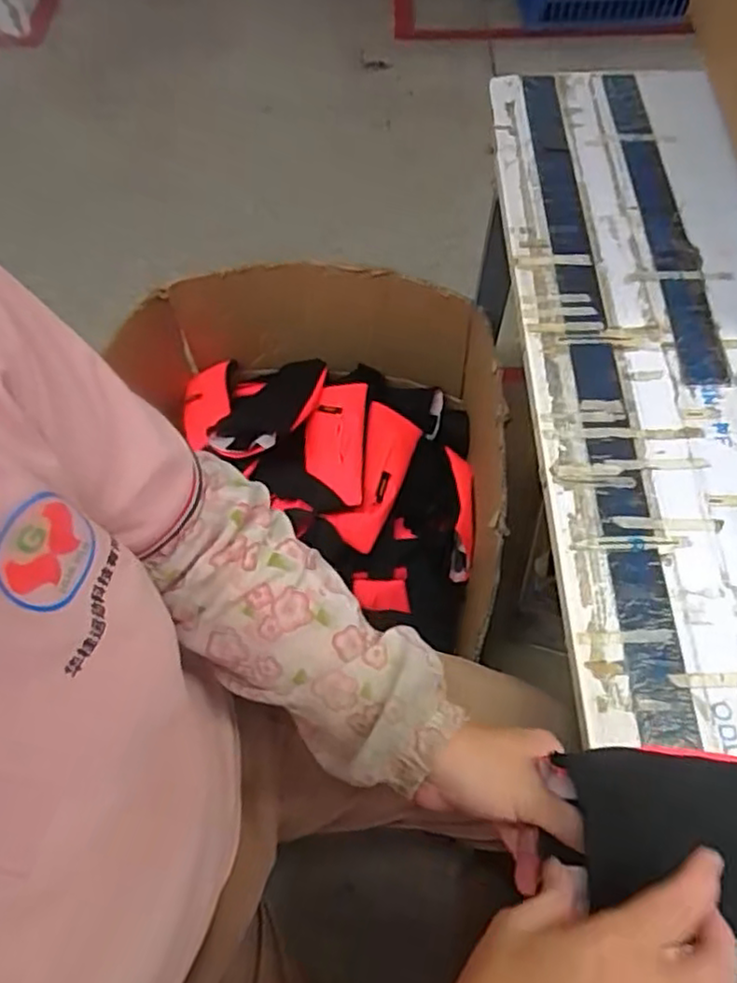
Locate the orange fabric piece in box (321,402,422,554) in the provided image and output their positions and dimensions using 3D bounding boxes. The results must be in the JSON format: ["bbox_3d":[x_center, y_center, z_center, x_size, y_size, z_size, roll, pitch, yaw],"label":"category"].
[{"bbox_3d":[0.008,-0.027,0.968,0.089,0.029,0.234,17,63,9],"label":"orange fabric piece in box"}]

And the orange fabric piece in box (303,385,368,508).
[{"bbox_3d":[-0.049,-0.080,0.964,0.085,0.035,0.222,2,62,1],"label":"orange fabric piece in box"}]

